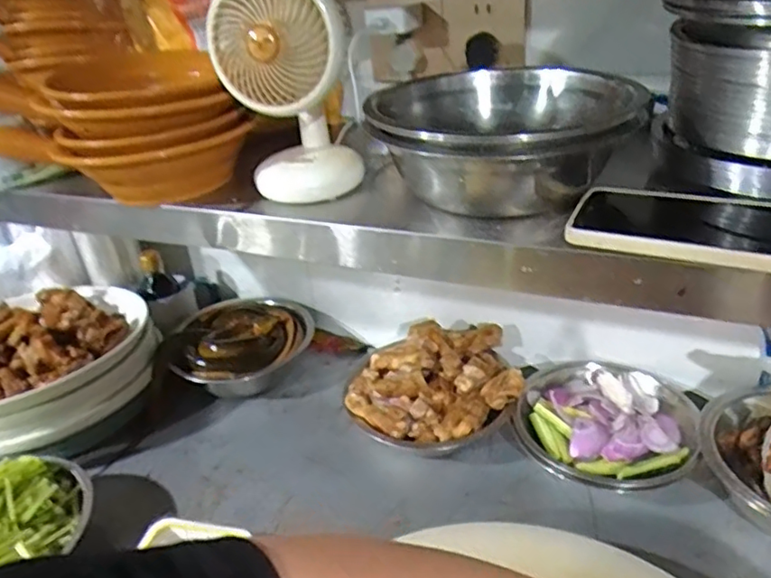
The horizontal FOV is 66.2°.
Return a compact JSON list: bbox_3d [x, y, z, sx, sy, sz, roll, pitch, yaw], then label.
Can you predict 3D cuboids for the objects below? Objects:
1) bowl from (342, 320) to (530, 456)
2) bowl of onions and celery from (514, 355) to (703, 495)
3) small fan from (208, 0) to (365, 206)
[{"bbox_3d":[0.060,0.114,0.711,0.199,0.081,0.166,4,30,17],"label":"bowl"},{"bbox_3d":[0.247,0.141,0.657,0.178,0.058,0.182,-5,29,2],"label":"bowl of onions and celery"},{"bbox_3d":[-0.076,-0.153,0.461,0.100,0.164,0.077,-9,29,-5],"label":"small fan"}]

